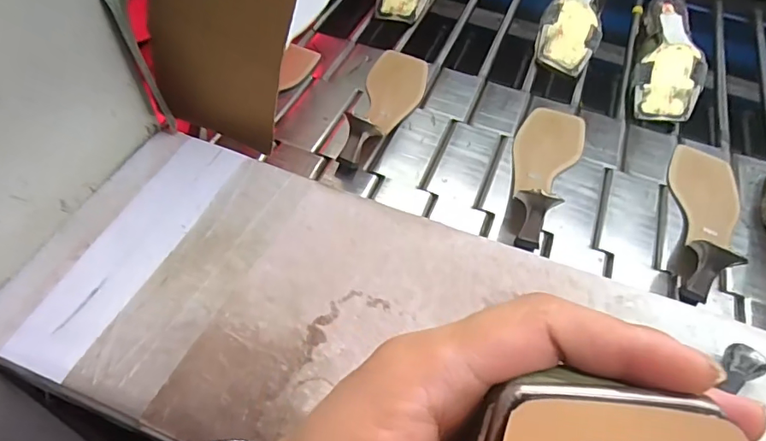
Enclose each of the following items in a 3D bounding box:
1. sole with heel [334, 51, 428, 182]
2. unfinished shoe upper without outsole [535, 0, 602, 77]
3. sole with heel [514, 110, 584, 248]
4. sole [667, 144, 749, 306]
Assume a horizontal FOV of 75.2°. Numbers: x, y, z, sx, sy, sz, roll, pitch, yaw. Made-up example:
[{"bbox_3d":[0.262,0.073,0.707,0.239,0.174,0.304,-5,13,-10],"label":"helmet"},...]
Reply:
[{"bbox_3d":[0.007,-0.150,0.605,0.080,0.051,0.234,11,53,2],"label":"sole with heel"},{"bbox_3d":[0.284,-0.301,0.733,0.081,0.064,0.214,23,54,11],"label":"unfinished shoe upper without outsole"},{"bbox_3d":[0.181,-0.073,0.553,0.071,0.058,0.227,23,54,11],"label":"sole with heel"},{"bbox_3d":[0.346,-0.015,0.530,0.078,0.050,0.232,27,55,14],"label":"sole"}]

